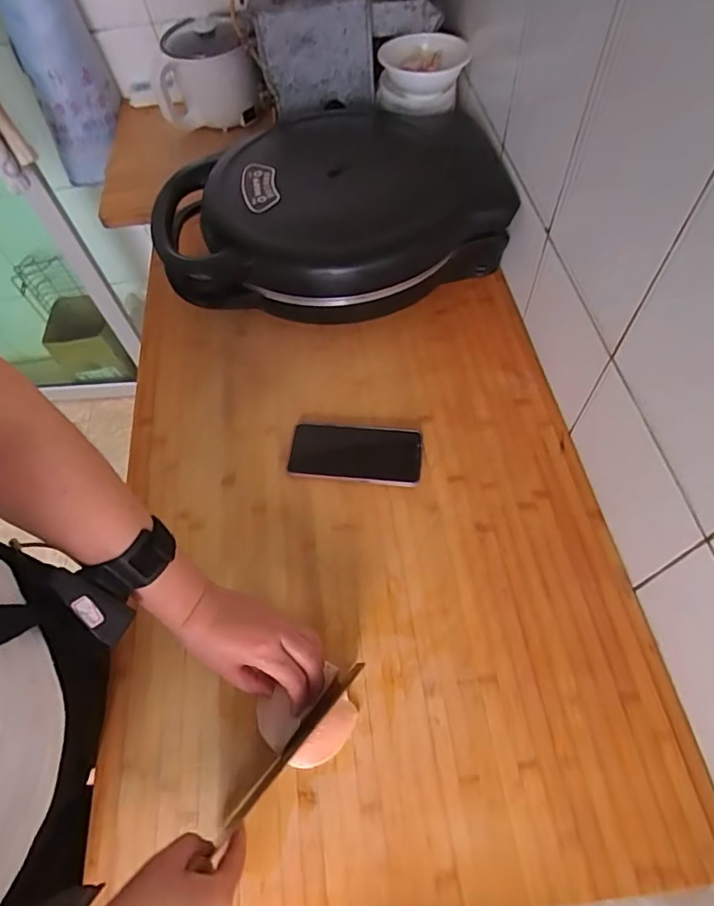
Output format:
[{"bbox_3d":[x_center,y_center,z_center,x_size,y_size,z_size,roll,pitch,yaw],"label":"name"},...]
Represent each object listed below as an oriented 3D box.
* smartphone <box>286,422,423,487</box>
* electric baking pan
[{"bbox_3d":[-0.003,-0.001,0.635,0.164,0.011,0.081,7,62,7],"label":"smartphone"},{"bbox_3d":[-0.045,-0.350,0.746,0.455,0.158,0.357,-16,62,-5],"label":"electric baking pan"}]

